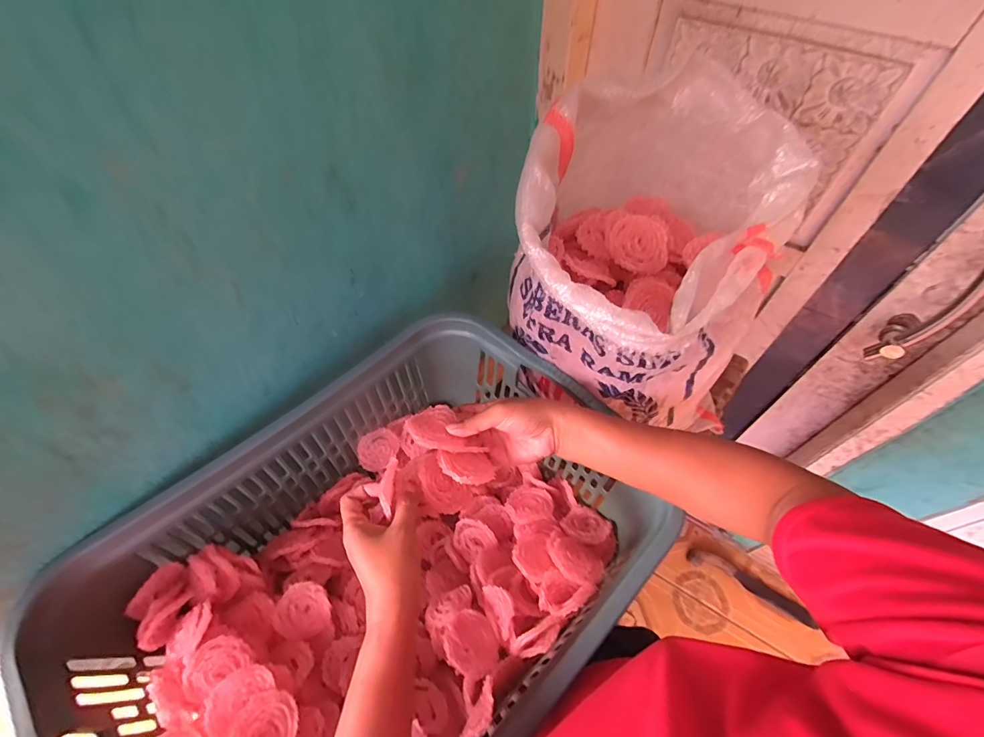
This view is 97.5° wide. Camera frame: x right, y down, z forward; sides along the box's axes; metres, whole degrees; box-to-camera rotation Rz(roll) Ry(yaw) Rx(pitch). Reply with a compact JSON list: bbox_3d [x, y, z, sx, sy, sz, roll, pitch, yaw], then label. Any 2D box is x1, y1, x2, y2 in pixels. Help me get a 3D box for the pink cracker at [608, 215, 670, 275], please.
[{"bbox_3d":[0.169,-0.143,0.495,0.067,0.009,0.068,8,81,3],"label":"pink cracker"}]

